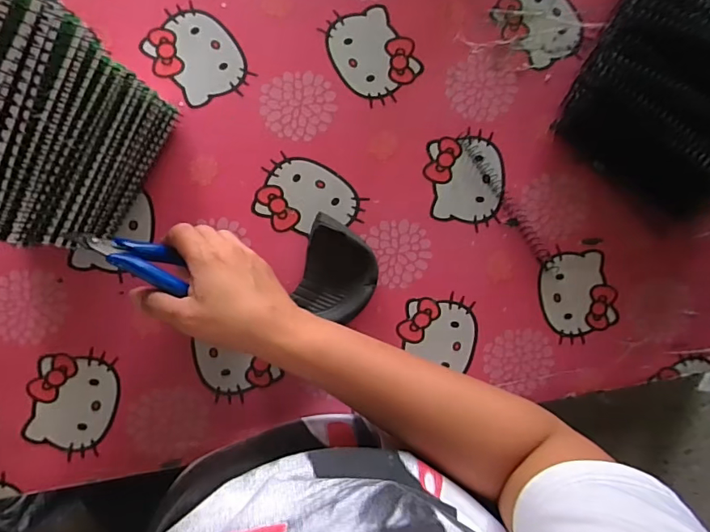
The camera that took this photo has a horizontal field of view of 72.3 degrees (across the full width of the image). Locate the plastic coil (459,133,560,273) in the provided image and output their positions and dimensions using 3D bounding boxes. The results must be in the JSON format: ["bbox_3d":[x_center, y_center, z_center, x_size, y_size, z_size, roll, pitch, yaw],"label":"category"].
[{"bbox_3d":[0.144,-0.058,0.454,0.015,0.009,0.153,-36,93,-6],"label":"plastic coil"}]

